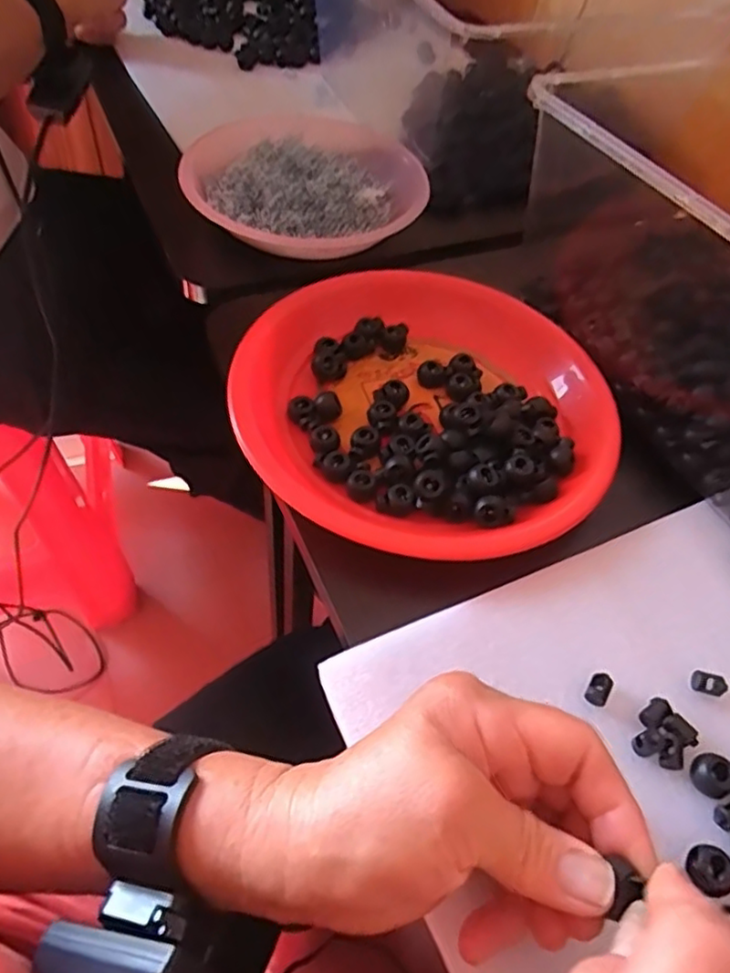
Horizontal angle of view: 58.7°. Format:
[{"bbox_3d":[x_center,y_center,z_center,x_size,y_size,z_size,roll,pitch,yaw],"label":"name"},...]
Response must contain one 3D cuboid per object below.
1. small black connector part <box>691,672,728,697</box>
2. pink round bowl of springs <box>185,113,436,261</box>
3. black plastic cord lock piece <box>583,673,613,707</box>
[{"bbox_3d":[0.163,0.093,0.307,0.016,0.005,0.009,15,53,5],"label":"small black connector part"},{"bbox_3d":[-0.047,-0.252,0.528,0.195,0.037,0.193,3,53,-4],"label":"pink round bowl of springs"},{"bbox_3d":[0.108,0.094,0.301,0.010,0.007,0.014,28,55,14],"label":"black plastic cord lock piece"}]

